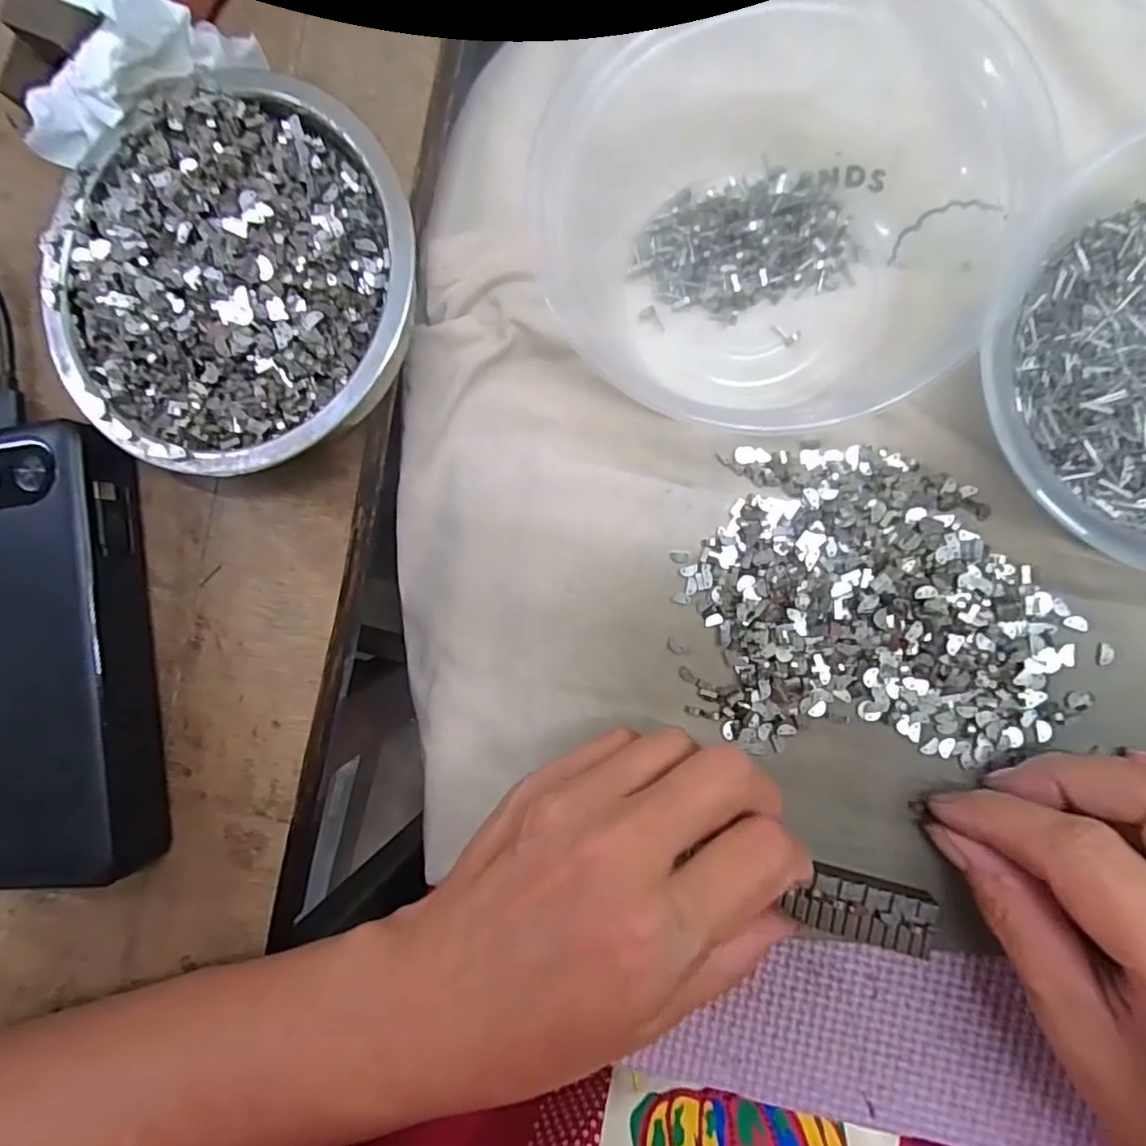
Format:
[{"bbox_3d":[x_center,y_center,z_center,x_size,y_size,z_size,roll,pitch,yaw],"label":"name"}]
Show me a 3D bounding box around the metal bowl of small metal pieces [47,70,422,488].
[{"bbox_3d":[-0.107,-0.091,0.205,0.116,0.039,0.120,0,89,10],"label":"metal bowl of small metal pieces"}]

